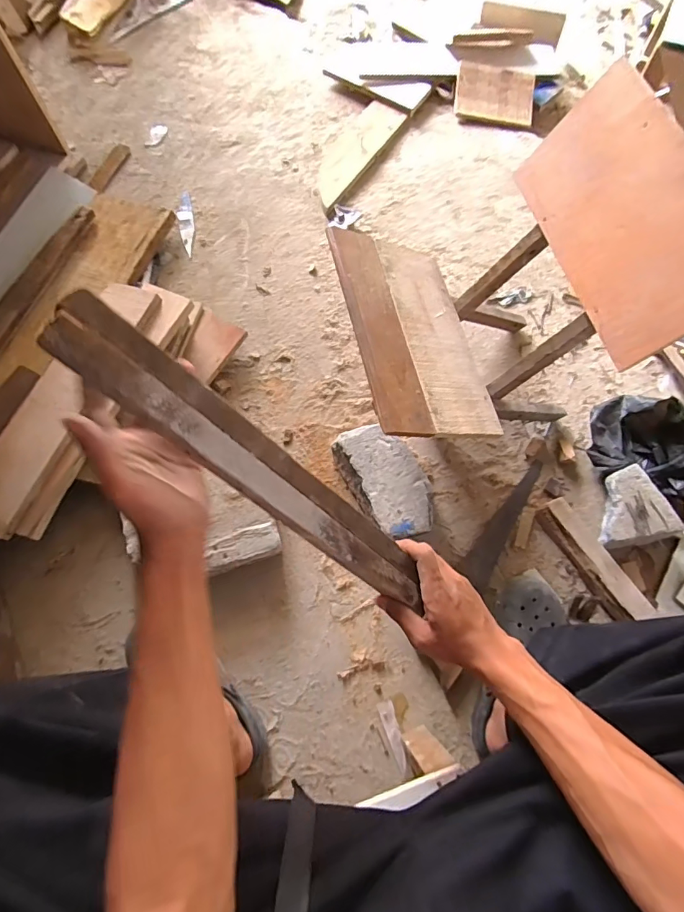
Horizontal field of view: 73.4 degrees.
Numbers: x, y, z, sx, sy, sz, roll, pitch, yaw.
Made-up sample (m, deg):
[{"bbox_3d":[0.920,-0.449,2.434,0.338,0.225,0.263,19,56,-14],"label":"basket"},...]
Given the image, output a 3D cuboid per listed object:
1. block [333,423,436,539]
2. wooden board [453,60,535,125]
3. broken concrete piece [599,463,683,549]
[{"bbox_3d":[0.077,0.046,0.799,0.113,0.074,0.205,-27,73,-10],"label":"block"},{"bbox_3d":[0.393,-0.930,1.174,0.197,0.014,0.143,11,94,5],"label":"wooden board"},{"bbox_3d":[0.494,0.085,0.781,0.126,0.034,0.127,-7,70,-5],"label":"broken concrete piece"}]

